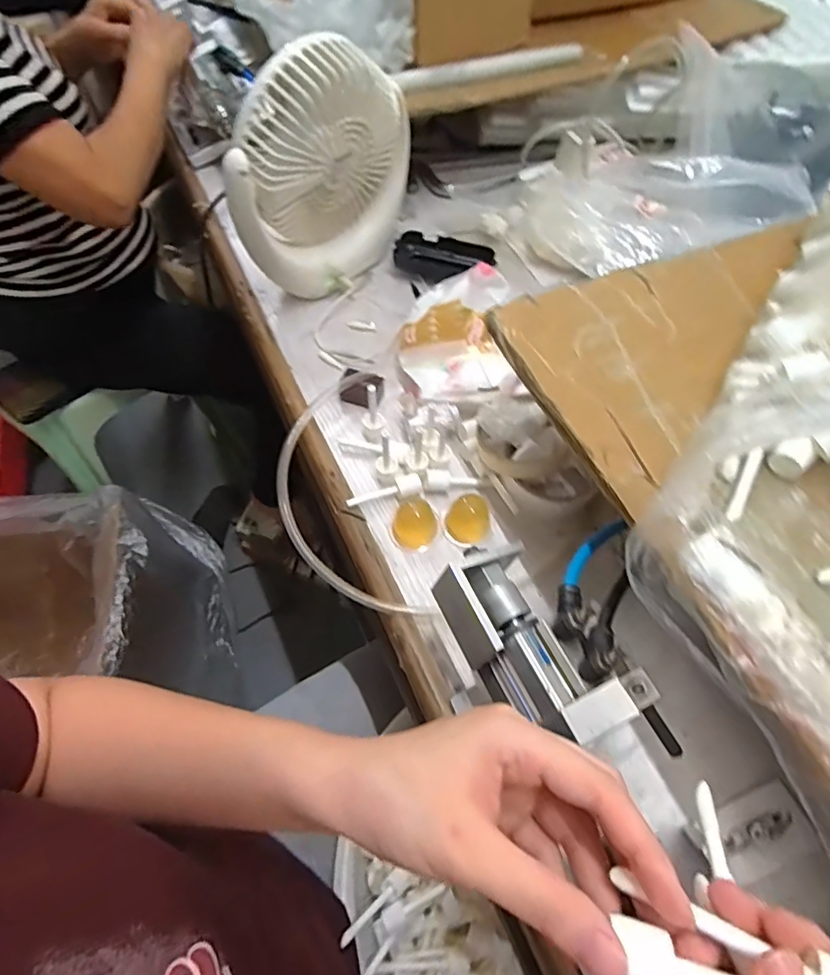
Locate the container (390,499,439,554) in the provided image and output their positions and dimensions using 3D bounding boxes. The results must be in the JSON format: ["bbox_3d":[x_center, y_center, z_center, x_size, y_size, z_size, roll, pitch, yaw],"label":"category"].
[{"bbox_3d":[0.000,0.032,0.458,0.037,0.018,0.040,0,60,0],"label":"container"}]

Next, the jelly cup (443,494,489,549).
[{"bbox_3d":[0.044,0.027,0.450,0.034,0.025,0.039,16,61,9],"label":"jelly cup"}]

